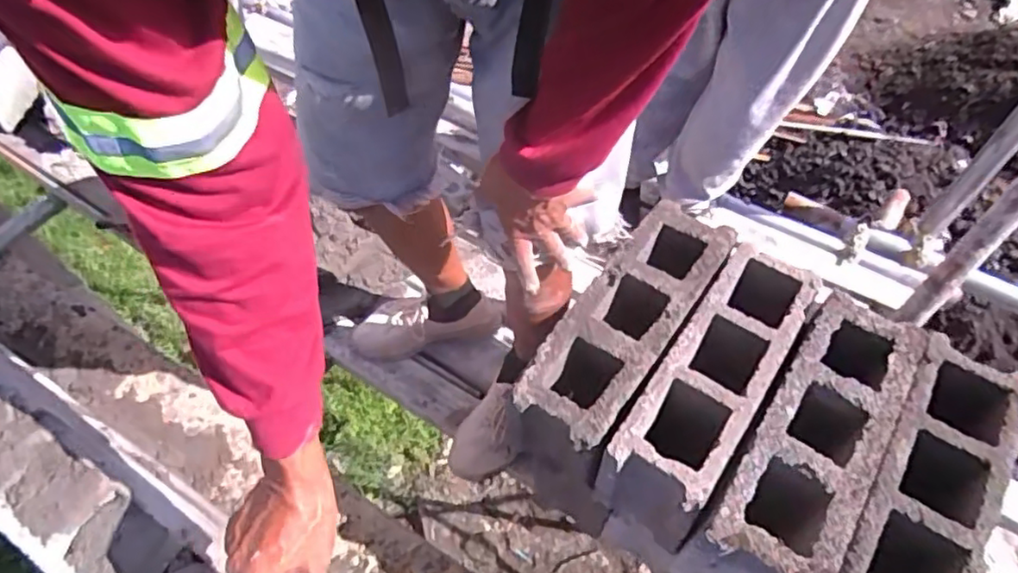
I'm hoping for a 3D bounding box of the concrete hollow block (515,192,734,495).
[{"bbox_3d":[0.164,0.084,0.942,0.139,0.215,0.434,31,64,17],"label":"concrete hollow block"}]

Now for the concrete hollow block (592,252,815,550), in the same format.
[{"bbox_3d":[0.282,0.144,0.911,0.139,0.206,0.414,31,64,18],"label":"concrete hollow block"}]

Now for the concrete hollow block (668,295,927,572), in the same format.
[{"bbox_3d":[0.382,0.206,0.819,0.141,0.170,0.414,33,64,18],"label":"concrete hollow block"}]

